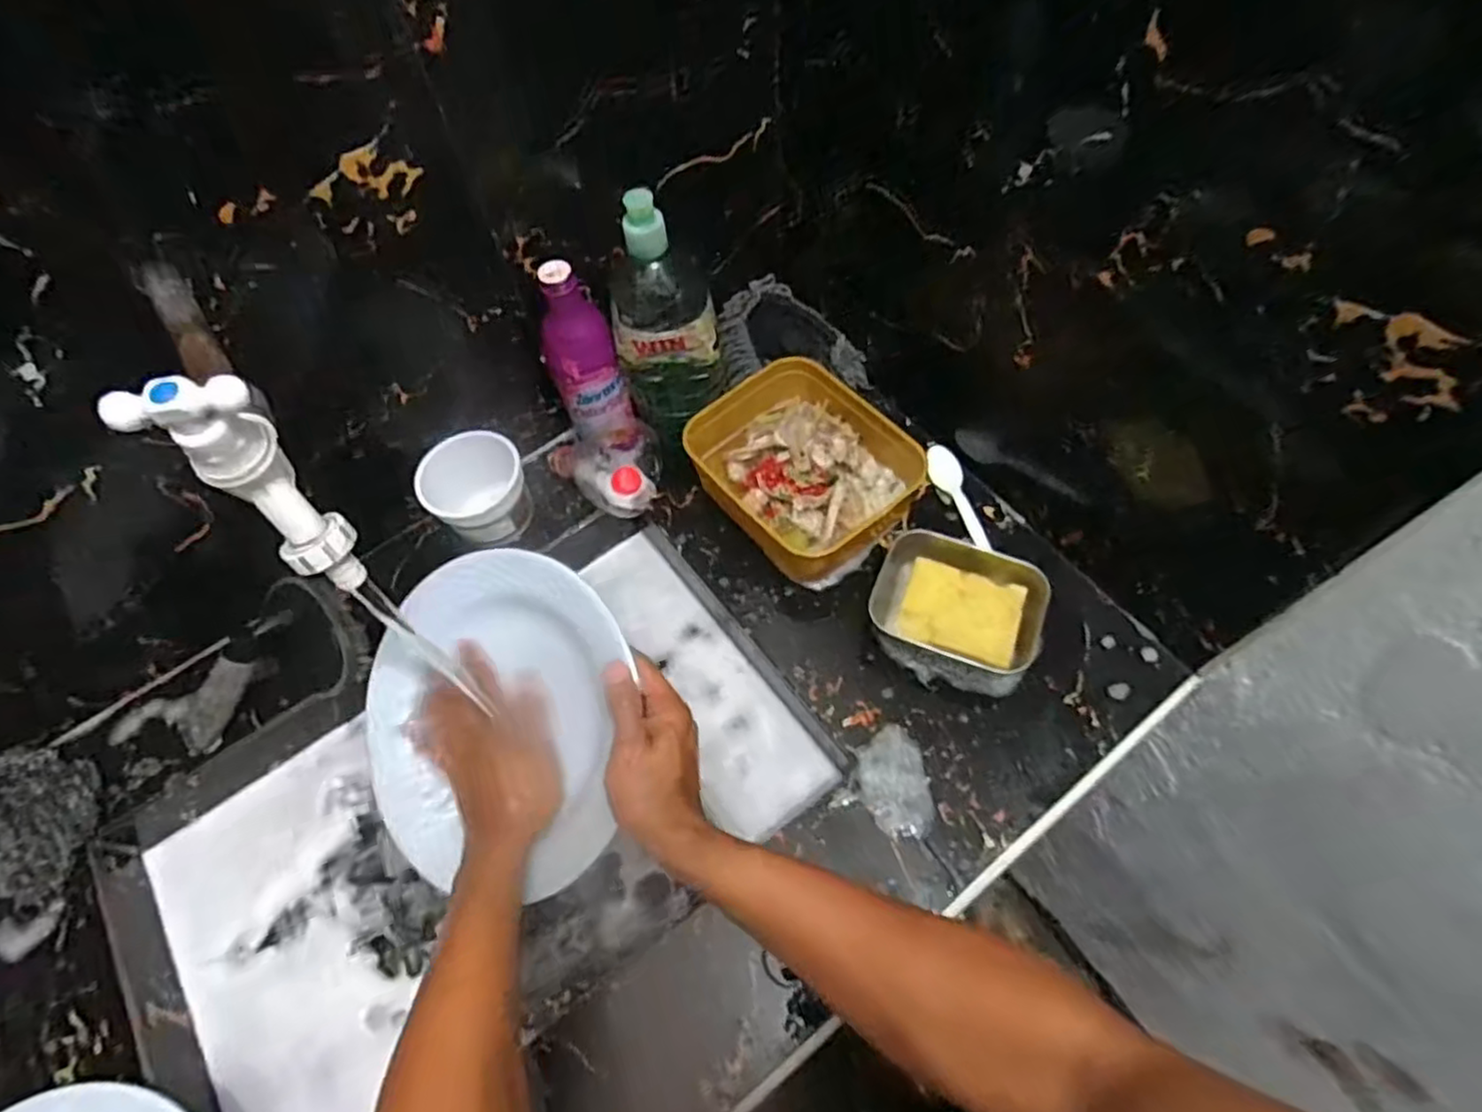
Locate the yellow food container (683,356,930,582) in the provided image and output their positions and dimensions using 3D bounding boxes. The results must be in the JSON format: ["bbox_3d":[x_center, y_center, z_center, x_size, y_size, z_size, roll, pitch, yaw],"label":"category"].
[{"bbox_3d":[0.054,-0.086,0.674,0.162,0.071,0.196,-40,66,-17],"label":"yellow food container"}]

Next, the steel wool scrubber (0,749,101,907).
[{"bbox_3d":[-0.578,0.208,0.556,0.116,0.061,0.106,5,62,6],"label":"steel wool scrubber"}]

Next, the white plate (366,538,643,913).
[{"bbox_3d":[-0.186,0.121,0.534,0.236,0.039,0.237,-14,80,18],"label":"white plate"}]

